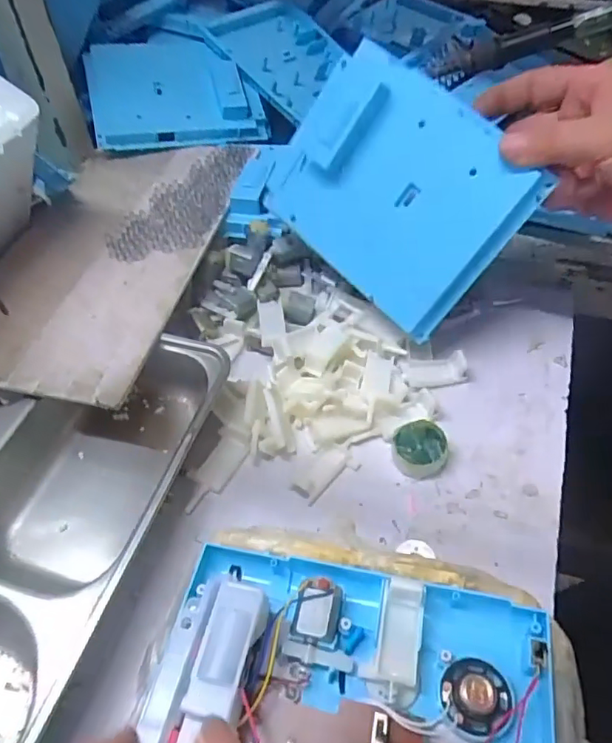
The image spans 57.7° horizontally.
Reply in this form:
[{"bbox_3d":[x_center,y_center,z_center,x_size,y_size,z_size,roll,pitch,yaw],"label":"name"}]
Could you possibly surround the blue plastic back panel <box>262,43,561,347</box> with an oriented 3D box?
[{"bbox_3d":[0.053,-0.115,0.350,0.154,0.125,0.024,43,25,15],"label":"blue plastic back panel"}]

